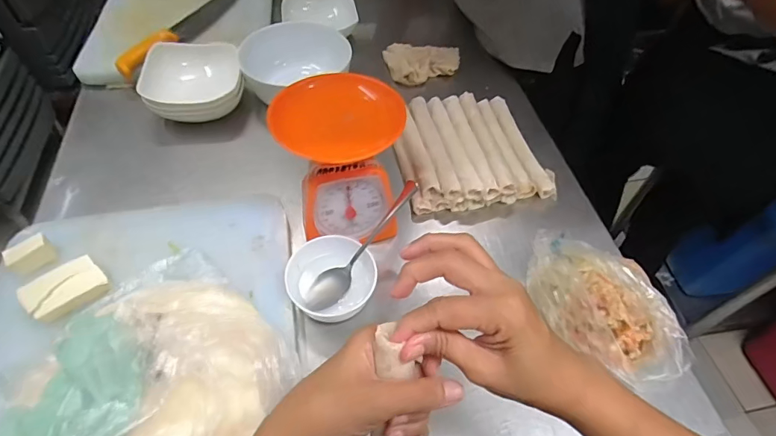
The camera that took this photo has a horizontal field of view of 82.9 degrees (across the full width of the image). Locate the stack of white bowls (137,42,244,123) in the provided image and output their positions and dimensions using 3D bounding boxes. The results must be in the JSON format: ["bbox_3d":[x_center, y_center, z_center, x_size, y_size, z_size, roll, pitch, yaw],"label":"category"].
[{"bbox_3d":[-0.317,-0.225,0.722,0.149,0.061,0.136,-12,53,-12],"label":"stack of white bowls"}]

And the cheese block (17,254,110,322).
[{"bbox_3d":[-0.361,0.081,0.493,0.075,0.031,0.044,-37,62,-27],"label":"cheese block"}]

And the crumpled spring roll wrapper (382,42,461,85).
[{"bbox_3d":[0.073,-0.308,0.852,0.149,0.023,0.113,-11,53,-11],"label":"crumpled spring roll wrapper"}]

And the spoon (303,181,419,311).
[{"bbox_3d":[-0.028,0.033,0.533,0.039,0.023,0.193,39,87,25],"label":"spoon"}]

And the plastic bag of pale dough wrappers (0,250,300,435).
[{"bbox_3d":[-0.238,0.162,0.419,0.249,0.060,0.260,33,58,22],"label":"plastic bag of pale dough wrappers"}]

